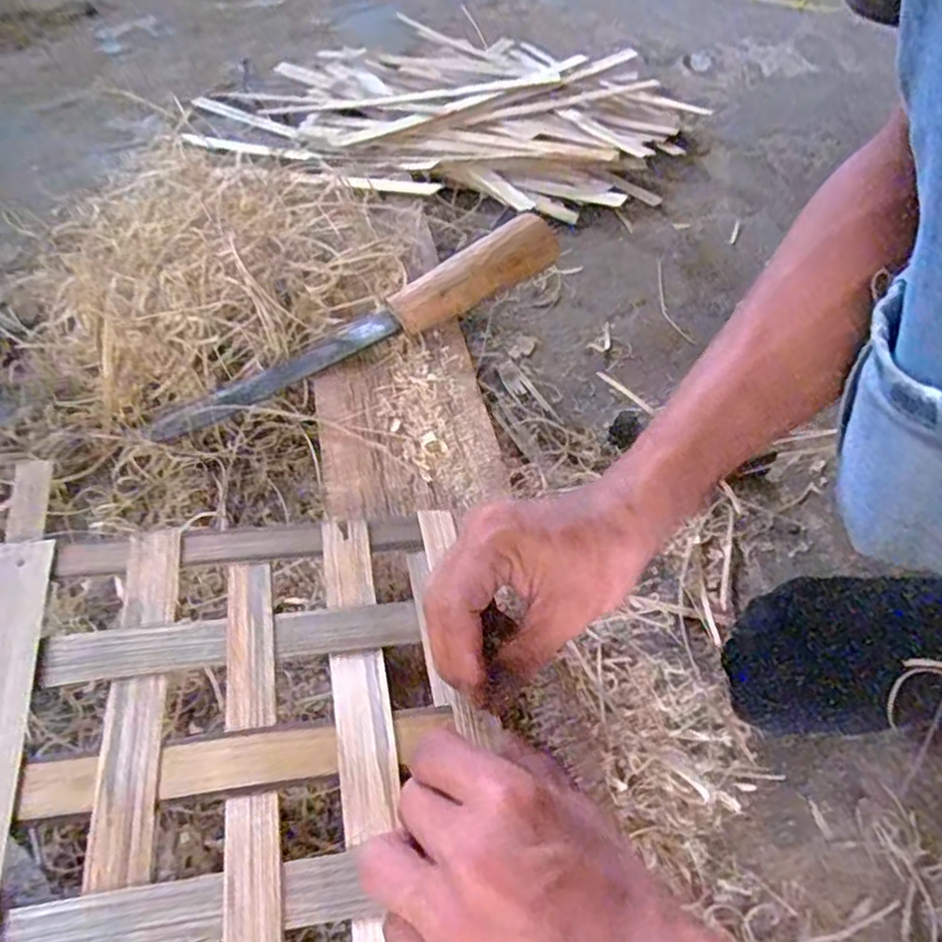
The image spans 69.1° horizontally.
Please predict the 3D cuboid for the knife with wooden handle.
[{"bbox_3d":[-0.079,-0.101,0.496,0.317,0.030,0.039,-29,55,-6],"label":"knife with wooden handle"}]

